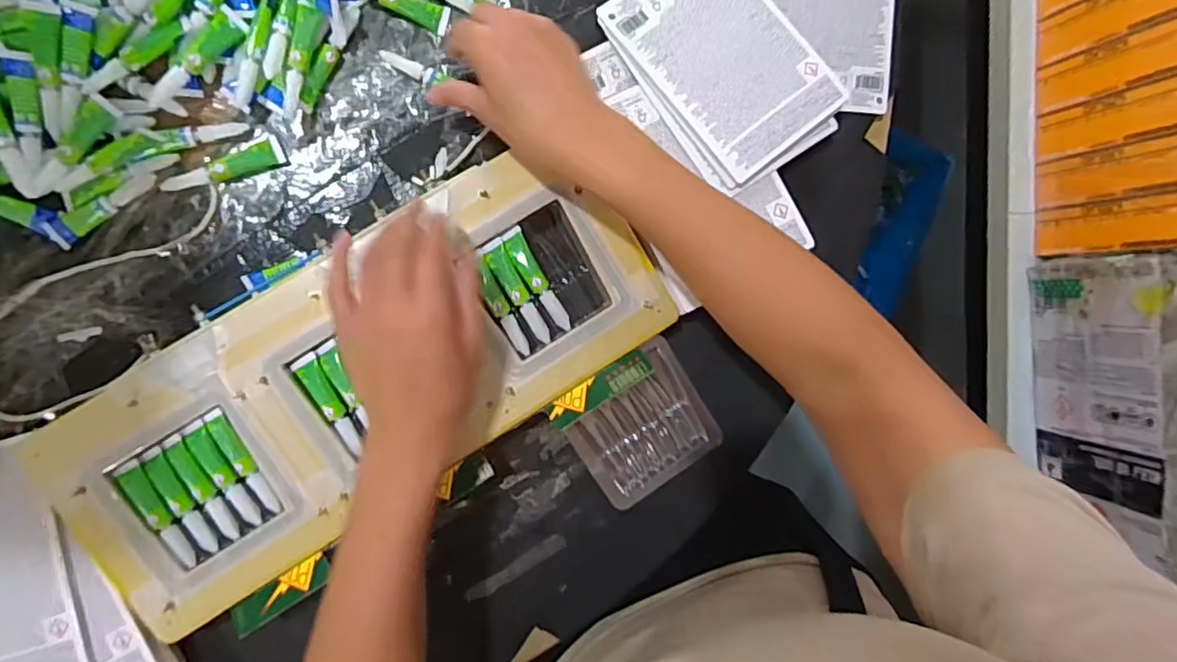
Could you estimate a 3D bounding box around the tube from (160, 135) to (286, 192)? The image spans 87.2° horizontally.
[{"bbox_3d":[-0.257,-0.116,0.436,0.079,0.012,0.020,-21,96,-6],"label":"tube"}]

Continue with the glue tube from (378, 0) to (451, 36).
[{"bbox_3d":[-0.141,-0.239,0.443,0.081,0.007,0.017,16,91,-23],"label":"glue tube"}]

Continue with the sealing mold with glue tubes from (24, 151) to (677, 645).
[{"bbox_3d":[-0.154,0.034,0.444,0.423,0.040,0.183,-27,97,-6],"label":"sealing mold with glue tubes"}]

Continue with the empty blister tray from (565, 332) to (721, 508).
[{"bbox_3d":[0.042,0.075,0.487,0.104,0.013,0.101,-34,97,-4],"label":"empty blister tray"}]

